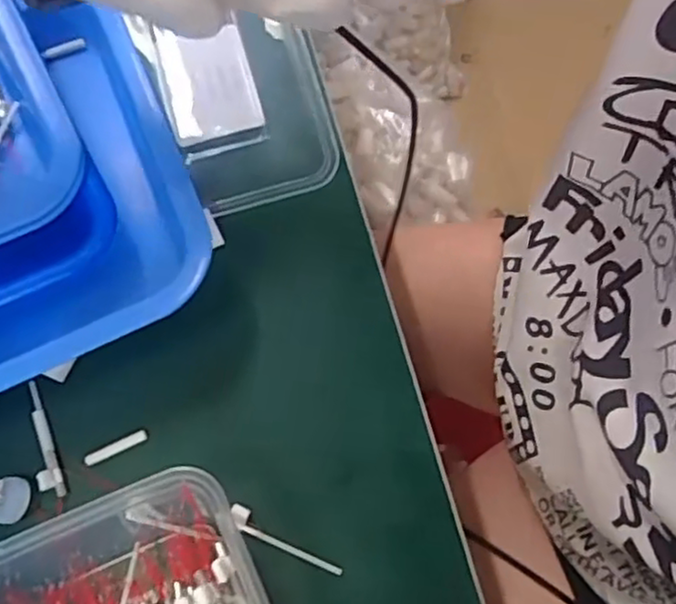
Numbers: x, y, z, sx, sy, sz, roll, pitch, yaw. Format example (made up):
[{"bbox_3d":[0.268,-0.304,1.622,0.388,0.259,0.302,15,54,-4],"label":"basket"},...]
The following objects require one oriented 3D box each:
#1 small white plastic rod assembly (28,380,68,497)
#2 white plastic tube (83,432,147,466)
[{"bbox_3d":[-0.145,0.067,0.332,0.011,0.005,0.058,-21,74,-6],"label":"small white plastic rod assembly"},{"bbox_3d":[-0.108,0.071,0.331,0.031,0.004,0.005,-25,74,-7],"label":"white plastic tube"}]

